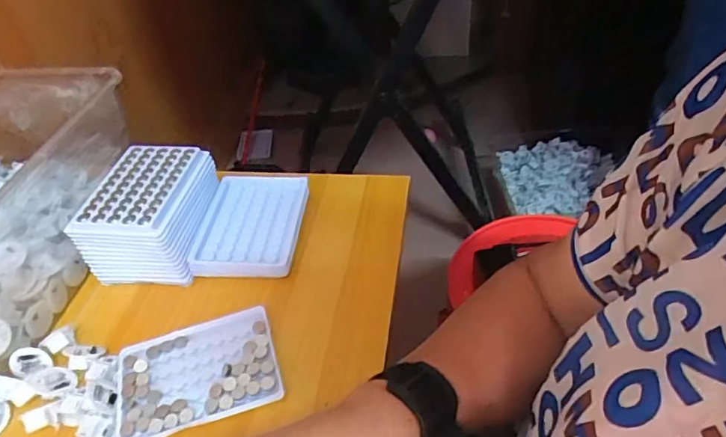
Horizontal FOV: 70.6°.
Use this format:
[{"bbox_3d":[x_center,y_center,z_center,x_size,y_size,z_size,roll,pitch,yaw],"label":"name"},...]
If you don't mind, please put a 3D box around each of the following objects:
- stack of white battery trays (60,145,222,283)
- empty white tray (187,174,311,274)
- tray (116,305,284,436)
[{"bbox_3d":[-0.214,-0.007,0.521,0.101,0.076,0.121,0,43,6],"label":"stack of white battery trays"},{"bbox_3d":[-0.112,0.005,0.533,0.096,0.026,0.128,0,44,6],"label":"empty white tray"},{"bbox_3d":[-0.136,0.126,0.423,0.127,0.008,0.092,-15,44,-10],"label":"tray"}]

